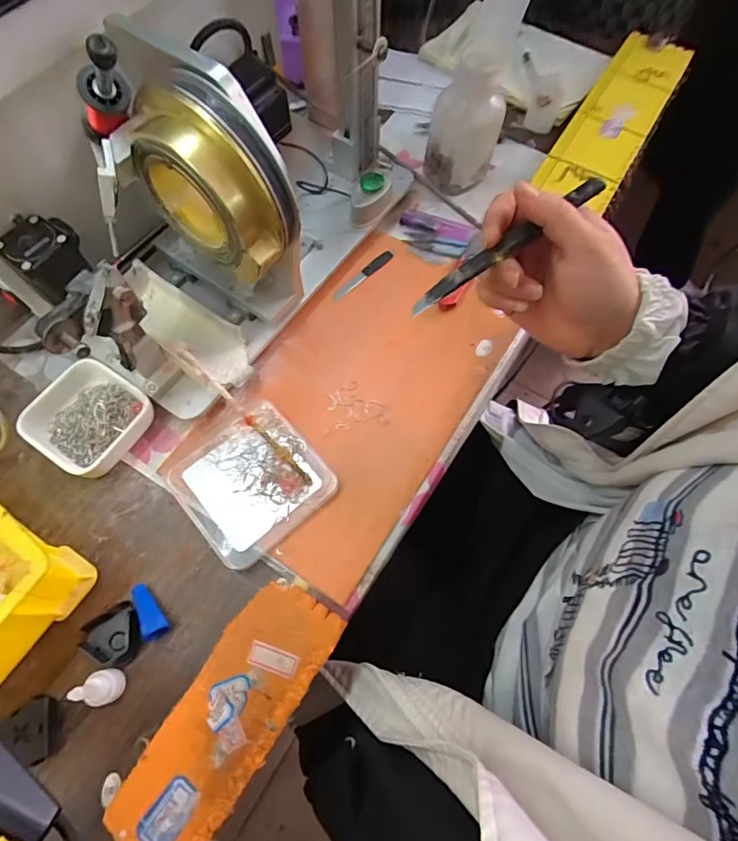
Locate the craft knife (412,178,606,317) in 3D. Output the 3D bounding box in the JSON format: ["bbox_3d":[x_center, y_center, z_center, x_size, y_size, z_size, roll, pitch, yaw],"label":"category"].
[{"bbox_3d":[0.084,-0.107,0.282,0.136,0.012,0.012,-34,71,1],"label":"craft knife"}]

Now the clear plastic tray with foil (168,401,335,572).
[{"bbox_3d":[-0.096,0.048,0.377,0.107,0.014,0.108,-38,73,-16],"label":"clear plastic tray with foil"}]

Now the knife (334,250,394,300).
[{"bbox_3d":[-0.004,-0.147,0.462,0.079,0.004,0.011,-42,74,-17],"label":"knife"}]

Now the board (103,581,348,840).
[{"bbox_3d":[-0.093,0.199,0.316,0.067,0.014,0.176,32,70,11],"label":"board"}]

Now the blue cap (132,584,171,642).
[{"bbox_3d":[-0.161,0.139,0.338,0.016,0.016,0.041,-37,73,-15],"label":"blue cap"}]

